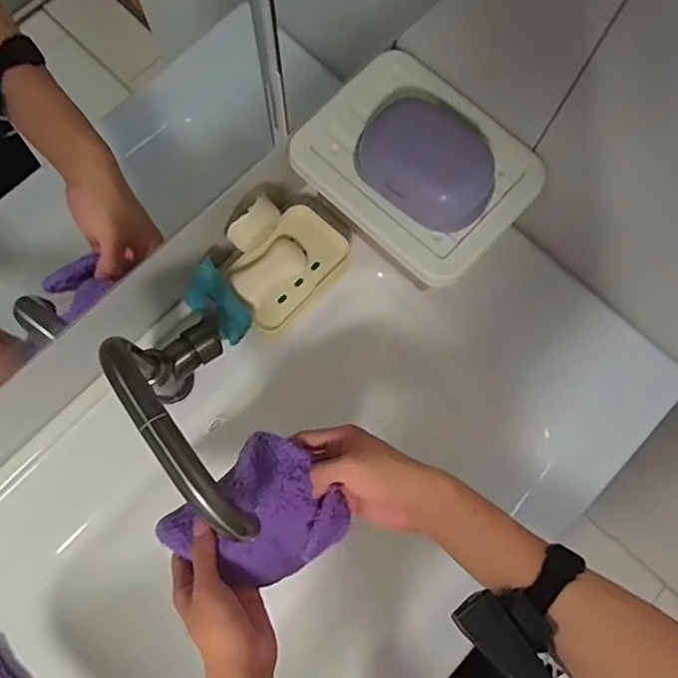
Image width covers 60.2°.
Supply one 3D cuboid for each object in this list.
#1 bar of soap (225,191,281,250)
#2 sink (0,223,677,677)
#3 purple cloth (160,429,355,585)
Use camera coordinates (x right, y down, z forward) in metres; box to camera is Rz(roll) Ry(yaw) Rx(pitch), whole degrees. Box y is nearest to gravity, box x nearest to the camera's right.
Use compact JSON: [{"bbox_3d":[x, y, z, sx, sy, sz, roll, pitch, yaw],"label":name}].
[{"bbox_3d":[-0.084,-0.115,0.581,0.055,0.037,0.020,-44,41,2],"label":"bar of soap"},{"bbox_3d":[-0.052,0.174,0.666,0.787,0.170,0.469,-43,81,-10],"label":"sink"},{"bbox_3d":[-0.073,0.161,0.513,0.140,0.041,0.113,-41,80,-10],"label":"purple cloth"}]

